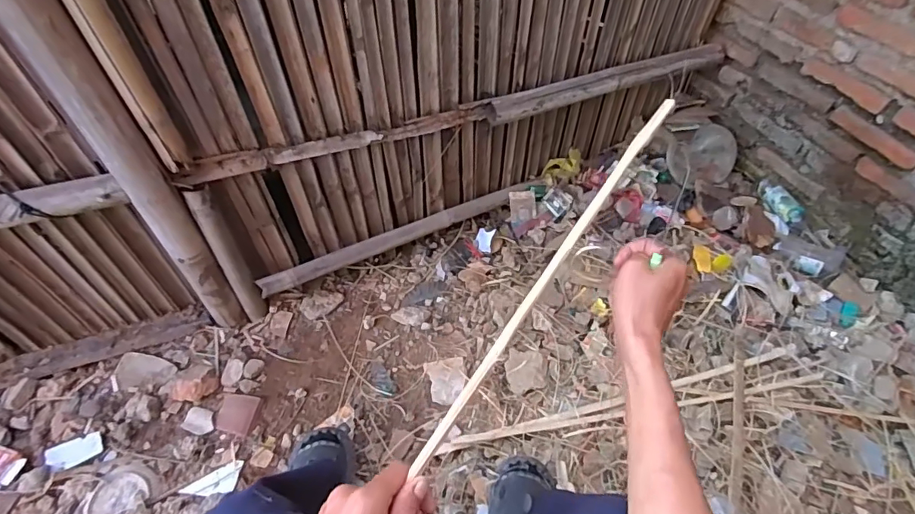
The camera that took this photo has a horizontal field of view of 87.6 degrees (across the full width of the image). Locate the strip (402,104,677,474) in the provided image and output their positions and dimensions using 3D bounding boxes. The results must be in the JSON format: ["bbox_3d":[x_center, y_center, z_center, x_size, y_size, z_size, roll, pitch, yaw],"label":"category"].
[{"bbox_3d":[0.089,0.009,0.438,0.013,0.008,0.422,32,75,21],"label":"strip"}]

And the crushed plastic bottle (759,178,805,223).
[{"bbox_3d":[0.906,-0.157,1.339,0.054,0.037,0.142,-36,77,-28],"label":"crushed plastic bottle"}]

